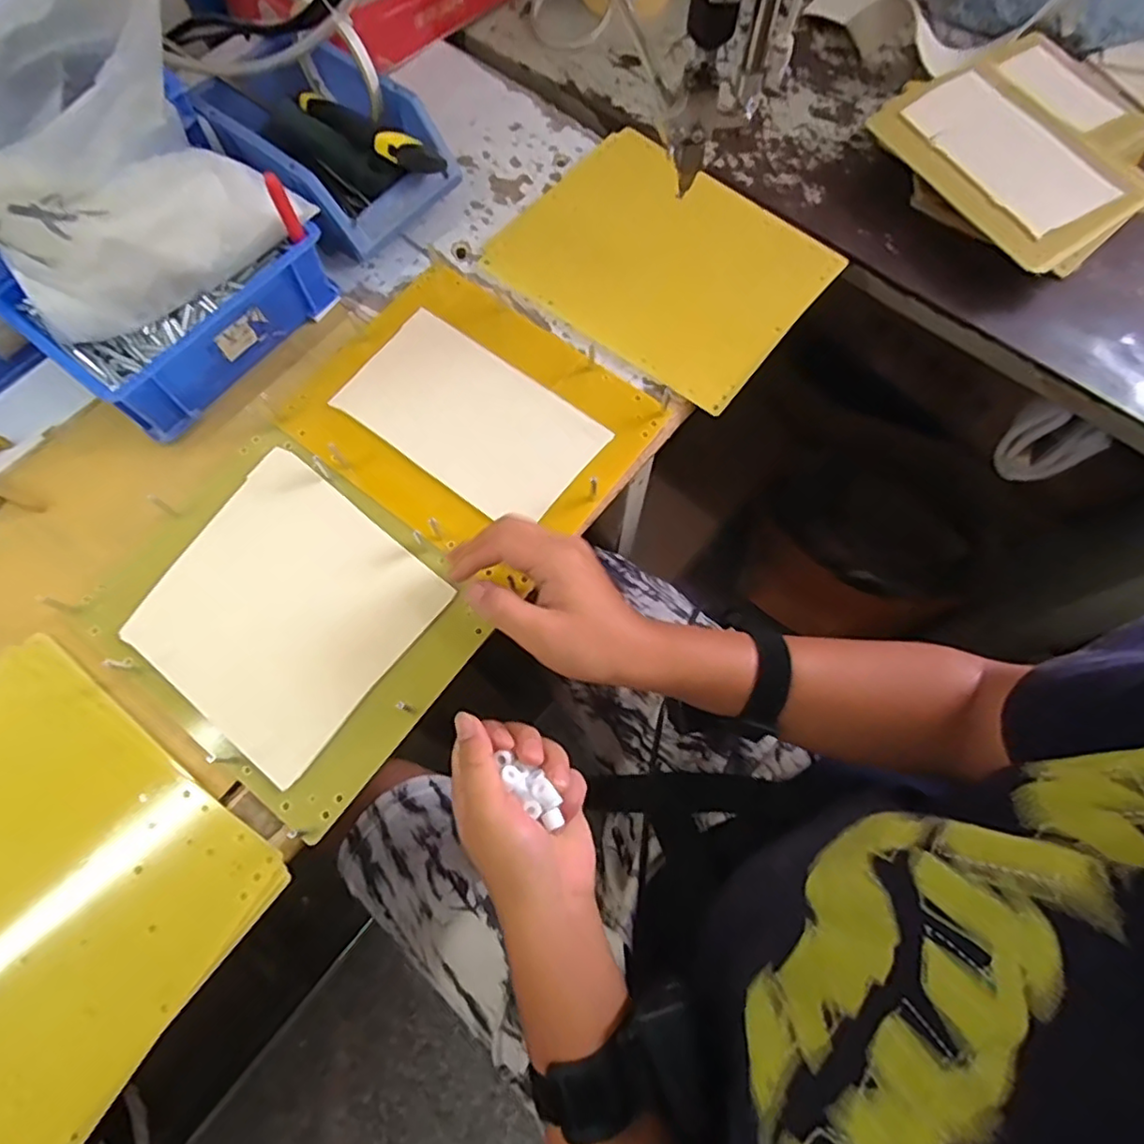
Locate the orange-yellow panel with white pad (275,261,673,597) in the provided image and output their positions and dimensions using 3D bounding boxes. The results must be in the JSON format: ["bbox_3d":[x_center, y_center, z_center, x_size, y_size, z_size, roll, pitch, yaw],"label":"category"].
[{"bbox_3d":[-0.077,-0.124,0.476,0.242,0.028,0.195,36,74,10],"label":"orange-yellow panel with white pad"}]

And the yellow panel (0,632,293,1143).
[{"bbox_3d":[-0.326,0.185,0.374,0.246,0.011,0.198,34,74,10],"label":"yellow panel"}]

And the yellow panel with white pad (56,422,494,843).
[{"bbox_3d":[-0.198,0.026,0.433,0.242,0.007,0.190,36,74,10],"label":"yellow panel with white pad"}]

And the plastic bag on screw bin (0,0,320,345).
[{"bbox_3d":[-0.310,-0.261,0.407,0.141,0.146,0.177,33,73,10],"label":"plastic bag on screw bin"}]

